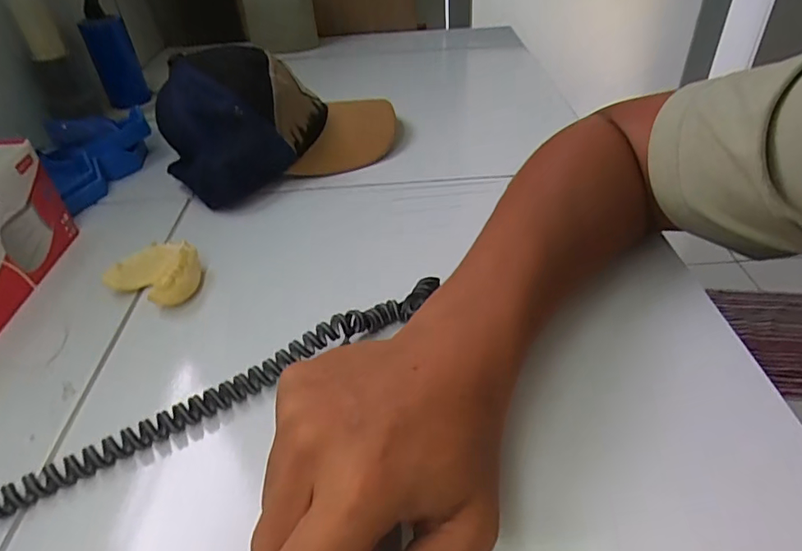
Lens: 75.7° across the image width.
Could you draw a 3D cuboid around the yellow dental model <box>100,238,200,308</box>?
[{"bbox_3d":[-0.176,-0.002,0.377,0.060,0.030,0.047,15,43,22],"label":"yellow dental model"}]

